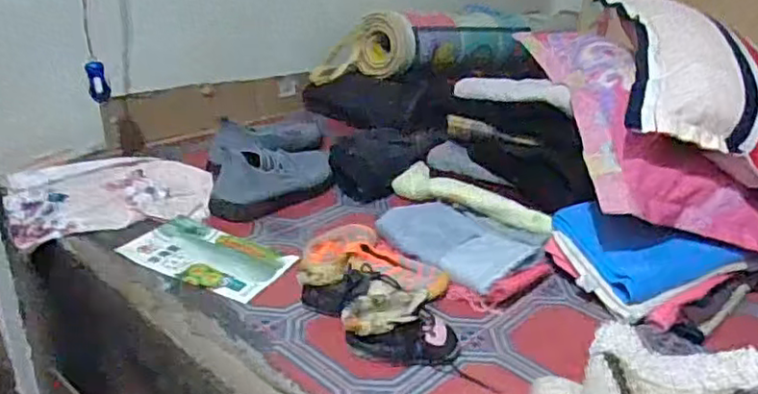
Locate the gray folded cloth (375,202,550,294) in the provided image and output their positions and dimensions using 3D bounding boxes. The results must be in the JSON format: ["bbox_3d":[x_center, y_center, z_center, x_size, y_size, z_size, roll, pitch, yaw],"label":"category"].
[{"bbox_3d":[0.111,0.052,0.887,0.204,0.018,0.175,24,33,36],"label":"gray folded cloth"}]

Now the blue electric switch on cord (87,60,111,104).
[{"bbox_3d":[-0.416,-0.172,0.952,0.029,0.062,0.019,-7,28,-20],"label":"blue electric switch on cord"}]

